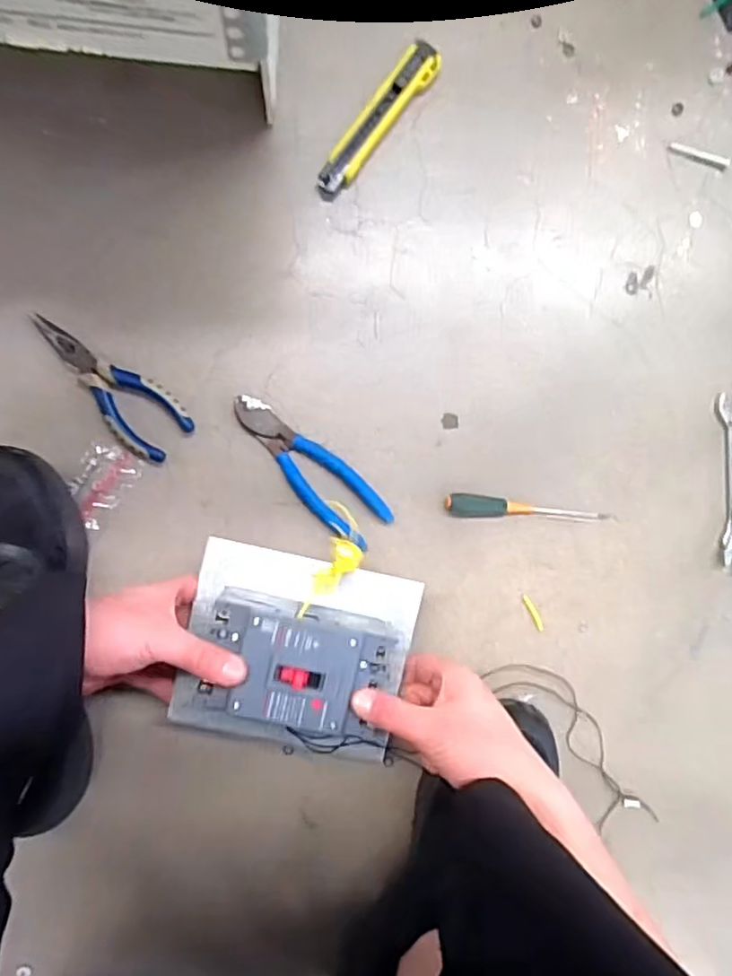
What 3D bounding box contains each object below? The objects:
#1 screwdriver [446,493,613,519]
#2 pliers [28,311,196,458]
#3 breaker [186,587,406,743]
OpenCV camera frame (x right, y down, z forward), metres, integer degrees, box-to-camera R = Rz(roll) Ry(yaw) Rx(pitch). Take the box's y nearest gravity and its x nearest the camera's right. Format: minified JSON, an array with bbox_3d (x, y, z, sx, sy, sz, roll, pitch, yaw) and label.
[{"bbox_3d":[0.148,0.017,0.570,0.155,0.016,0.020,1,89,-5],"label":"screwdriver"},{"bbox_3d":[-0.220,-0.090,0.536,0.157,0.013,0.056,43,86,-3],"label":"pliers"},{"bbox_3d":[-0.048,0.127,0.472,0.137,0.064,0.088,12,88,-5],"label":"breaker"}]

